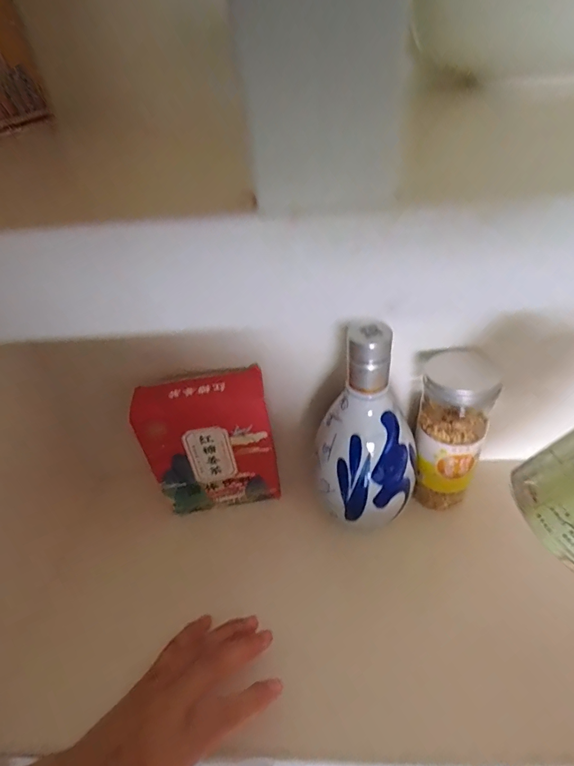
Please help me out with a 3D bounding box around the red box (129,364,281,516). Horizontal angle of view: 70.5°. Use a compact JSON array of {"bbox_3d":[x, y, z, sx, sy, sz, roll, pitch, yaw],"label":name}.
[{"bbox_3d":[-0.070,0.057,0.380,0.109,0.140,0.041,-9,38,-2],"label":"red box"}]

